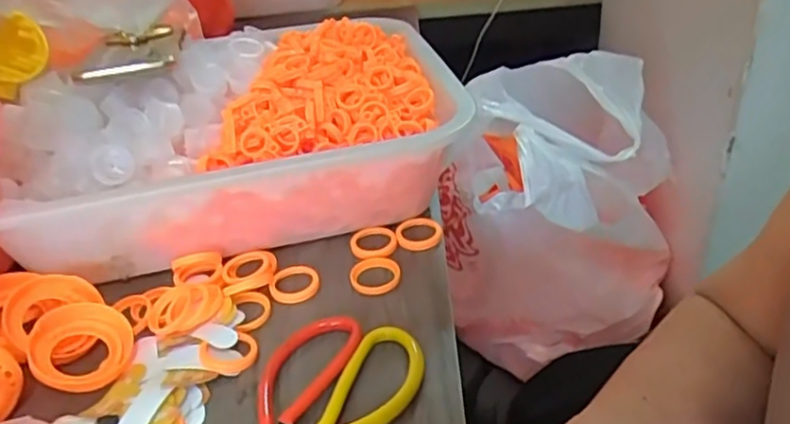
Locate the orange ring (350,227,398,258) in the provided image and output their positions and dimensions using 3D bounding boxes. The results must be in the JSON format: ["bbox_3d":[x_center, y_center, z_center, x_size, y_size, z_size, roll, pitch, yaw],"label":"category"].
[{"bbox_3d":[-0.016,0.022,0.491,0.034,0.005,0.036,-4,33,2],"label":"orange ring"}]

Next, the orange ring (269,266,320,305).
[{"bbox_3d":[-0.071,0.049,0.462,0.033,0.011,0.033,-4,33,2],"label":"orange ring"}]

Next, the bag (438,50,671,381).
[{"bbox_3d":[0.170,0.008,0.675,0.260,0.311,0.161,-22,37,-24],"label":"bag"}]

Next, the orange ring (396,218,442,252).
[{"bbox_3d":[0.019,0.016,0.500,0.036,0.010,0.036,-4,33,2],"label":"orange ring"}]

